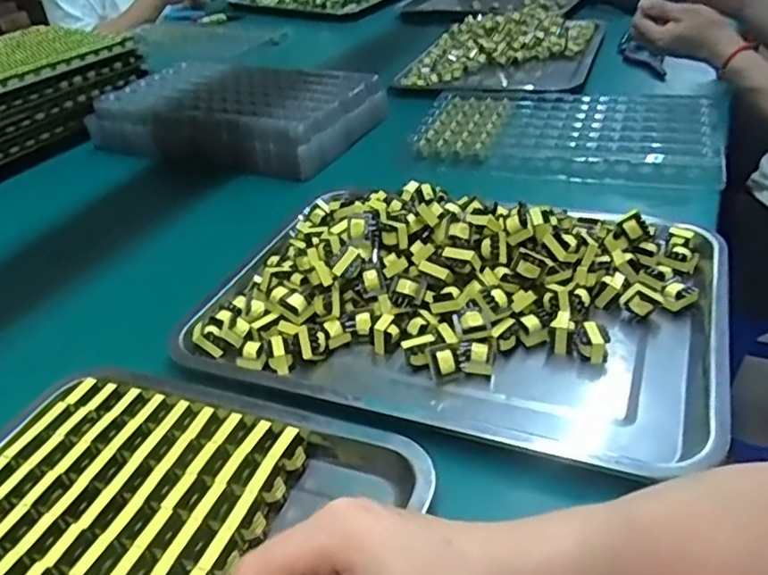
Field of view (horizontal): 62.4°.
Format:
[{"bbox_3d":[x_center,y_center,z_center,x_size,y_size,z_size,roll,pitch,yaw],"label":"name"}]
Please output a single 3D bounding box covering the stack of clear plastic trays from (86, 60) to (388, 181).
[{"bbox_3d":[-0.204,-0.252,0.890,0.367,0.055,0.232,12,39,23],"label":"stack of clear plastic trays"}]

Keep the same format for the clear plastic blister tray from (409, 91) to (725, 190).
[{"bbox_3d":[0.219,-0.200,0.780,0.350,0.021,0.231,11,38,22],"label":"clear plastic blister tray"}]

